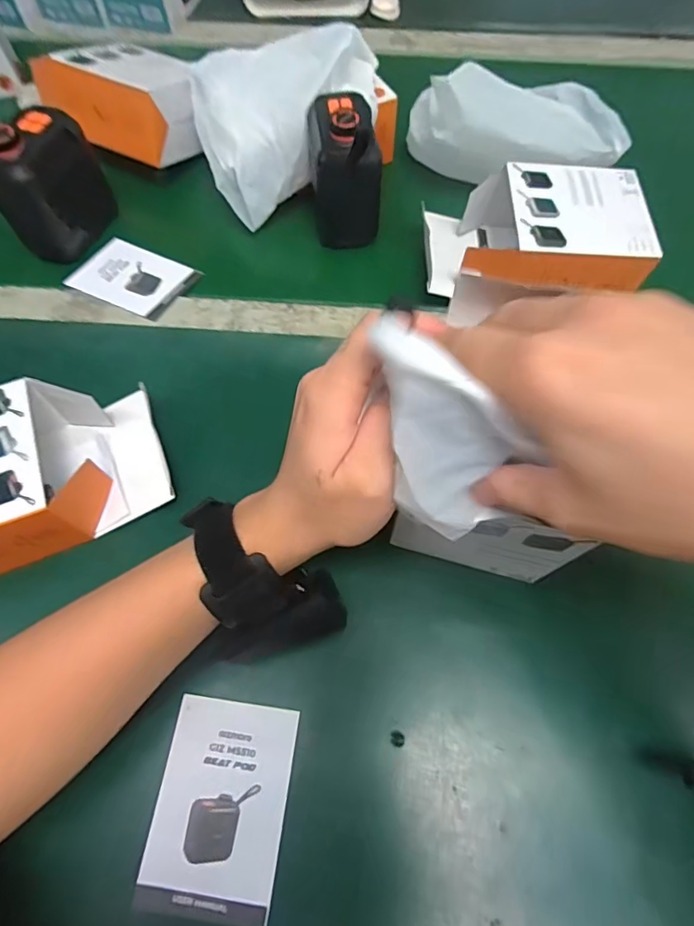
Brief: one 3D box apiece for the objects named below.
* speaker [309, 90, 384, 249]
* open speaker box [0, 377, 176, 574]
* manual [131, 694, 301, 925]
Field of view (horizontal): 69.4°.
[{"bbox_3d":[-0.001,-0.251,0.441,0.055,0.110,0.080,-3,65,-1],"label":"speaker"},{"bbox_3d":[-0.212,0.008,0.331,0.169,0.073,0.108,-21,66,-10],"label":"open speaker box"},{"bbox_3d":[-0.069,0.187,0.276,0.070,0.004,0.099,7,63,4],"label":"manual"}]

